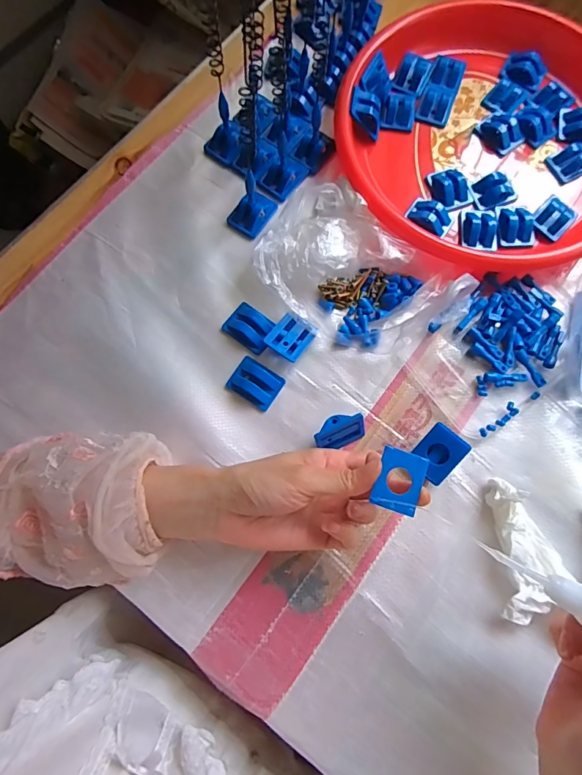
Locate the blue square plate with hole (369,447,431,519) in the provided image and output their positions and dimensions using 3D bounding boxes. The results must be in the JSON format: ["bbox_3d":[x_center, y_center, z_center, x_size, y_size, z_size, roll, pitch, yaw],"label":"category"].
[{"bbox_3d":[0.074,0.063,0.283,0.031,0.005,0.041,19,77,4],"label":"blue square plate with hole"}]

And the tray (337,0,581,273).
[{"bbox_3d":[0.194,-0.248,0.411,0.281,0.042,0.270,0,76,-1],"label":"tray"}]

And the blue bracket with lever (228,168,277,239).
[{"bbox_3d":[-0.038,-0.174,0.389,0.031,0.040,0.043,33,78,7],"label":"blue bracket with lever"}]

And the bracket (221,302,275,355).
[{"bbox_3d":[-0.037,-0.055,0.381,0.043,0.008,0.033,35,78,7],"label":"bracket"}]

